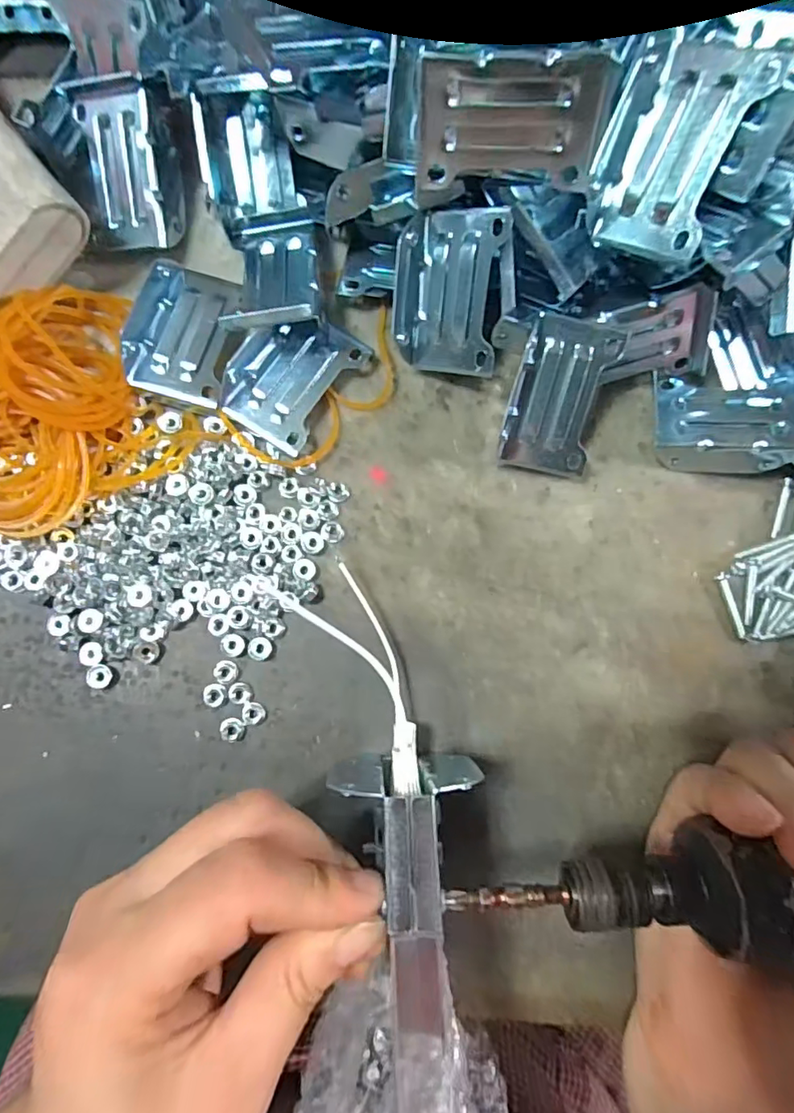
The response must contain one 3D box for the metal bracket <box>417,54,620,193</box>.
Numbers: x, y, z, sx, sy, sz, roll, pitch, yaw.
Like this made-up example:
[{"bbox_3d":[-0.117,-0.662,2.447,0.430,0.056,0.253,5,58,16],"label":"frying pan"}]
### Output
[{"bbox_3d":[0.037,-0.139,0.177,0.058,0.033,0.005,1,47,1],"label":"metal bracket"}]

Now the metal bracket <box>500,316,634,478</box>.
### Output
[{"bbox_3d":[0.063,-0.063,0.220,0.036,0.015,0.058,12,112,-3],"label":"metal bracket"}]

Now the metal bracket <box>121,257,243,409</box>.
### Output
[{"bbox_3d":[-0.085,-0.093,0.217,0.034,0.016,0.056,10,82,-2],"label":"metal bracket"}]

